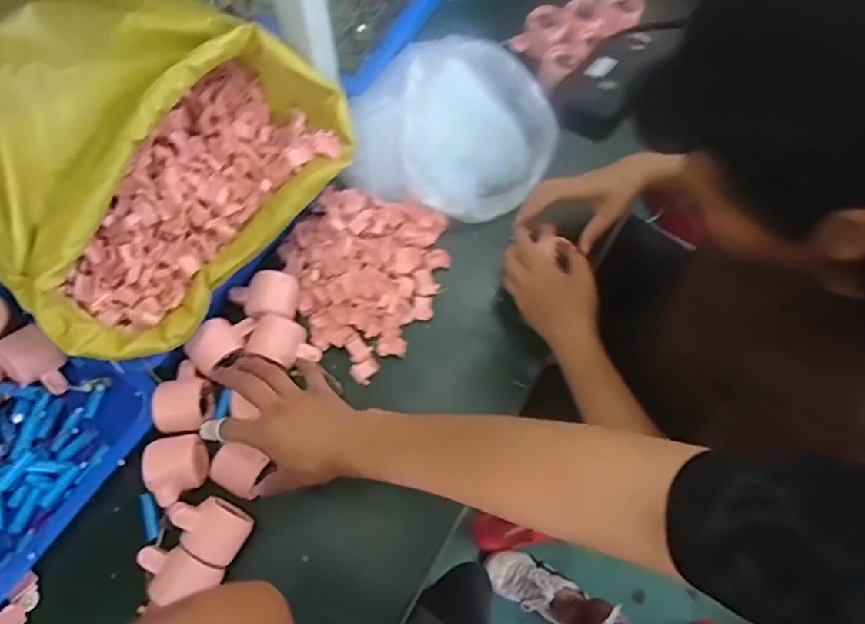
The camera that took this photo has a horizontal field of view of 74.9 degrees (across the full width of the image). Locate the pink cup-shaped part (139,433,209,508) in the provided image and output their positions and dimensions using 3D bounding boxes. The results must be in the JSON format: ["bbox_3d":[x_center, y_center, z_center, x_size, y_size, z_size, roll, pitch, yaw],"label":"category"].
[{"bbox_3d":[-0.279,0.169,0.609,0.065,0.046,0.074,-13,70,-6],"label":"pink cup-shaped part"}]

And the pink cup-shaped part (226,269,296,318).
[{"bbox_3d":[-0.205,-0.019,0.686,0.083,0.044,0.052,0,69,-1],"label":"pink cup-shaped part"}]

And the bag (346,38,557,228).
[{"bbox_3d":[0.029,-0.231,0.756,0.242,0.139,0.209,26,71,8],"label":"bag"}]

